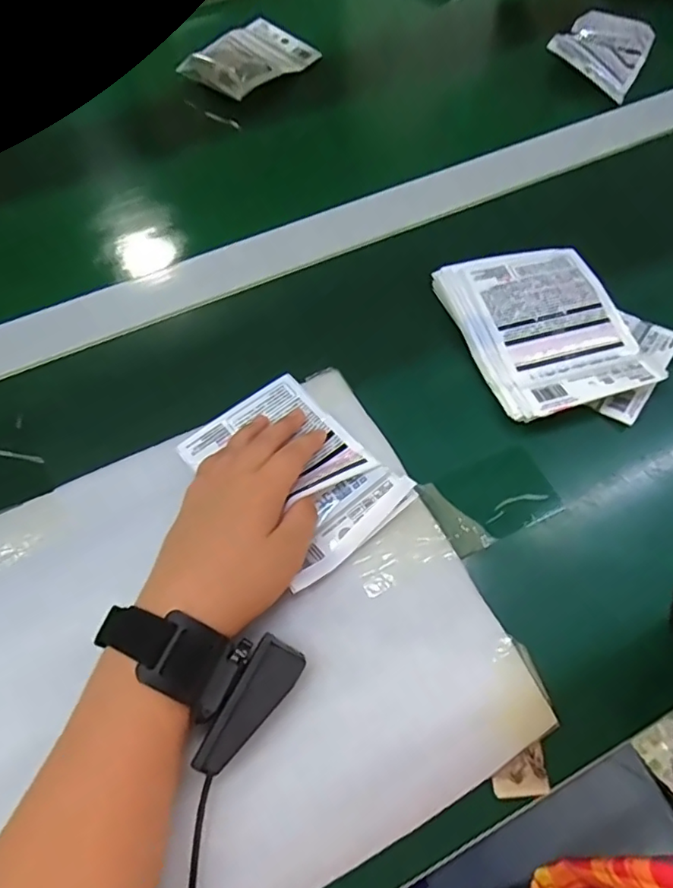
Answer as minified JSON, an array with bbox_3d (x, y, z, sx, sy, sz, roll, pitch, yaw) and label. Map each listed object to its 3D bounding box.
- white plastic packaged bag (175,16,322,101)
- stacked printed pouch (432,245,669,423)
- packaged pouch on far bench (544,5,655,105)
[{"bbox_3d":[-0.093,-0.424,0.614,0.093,0.026,0.136,31,67,15],"label":"white plastic packaged bag"},{"bbox_3d":[0.158,-0.089,0.431,0.115,0.025,0.146,-17,64,-8],"label":"stacked printed pouch"},{"bbox_3d":[0.292,-0.434,0.608,0.094,0.025,0.124,33,69,1],"label":"packaged pouch on far bench"}]

